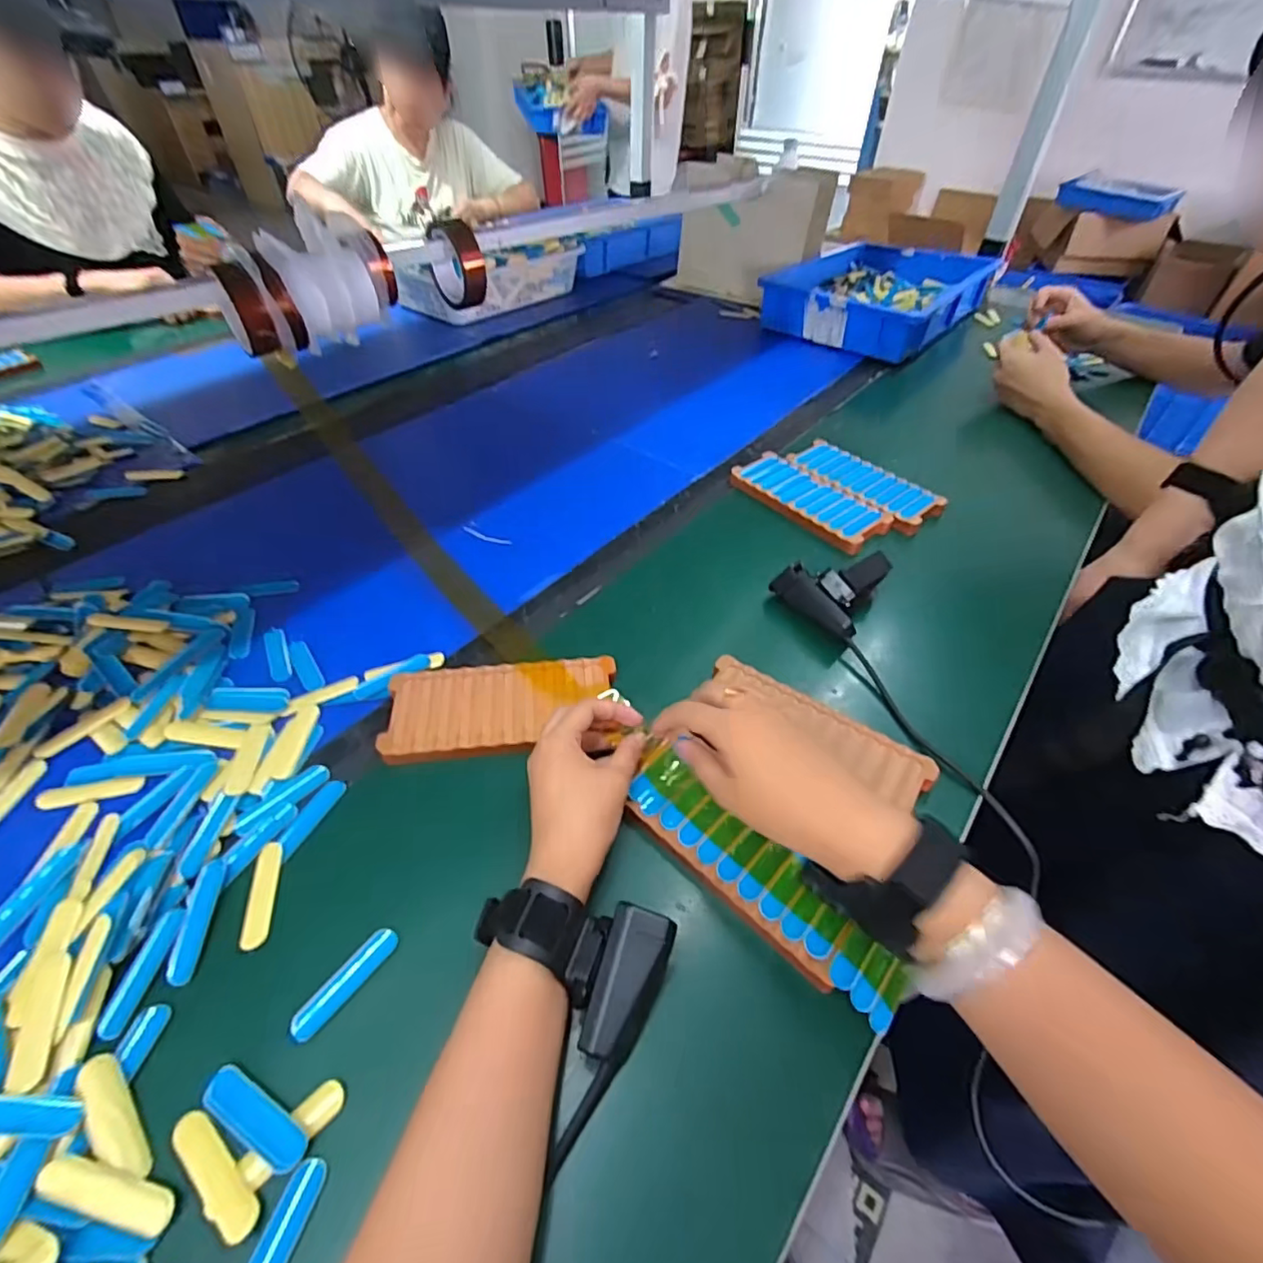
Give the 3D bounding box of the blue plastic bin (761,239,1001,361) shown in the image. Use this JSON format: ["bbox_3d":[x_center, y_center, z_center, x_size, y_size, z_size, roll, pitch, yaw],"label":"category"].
[{"bbox_3d":[0.457,-0.632,1.088,0.310,0.096,0.453,30,53,25],"label":"blue plastic bin"}]

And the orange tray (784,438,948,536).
[{"bbox_3d":[0.272,-0.173,0.672,0.074,0.017,0.172,-31,54,-27],"label":"orange tray"}]

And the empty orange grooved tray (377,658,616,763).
[{"bbox_3d":[-0.099,0.059,0.444,0.169,0.017,0.077,-4,46,-5],"label":"empty orange grooved tray"}]

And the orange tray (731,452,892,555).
[{"bbox_3d":[0.196,-0.146,0.645,0.080,0.021,0.170,-32,55,-28],"label":"orange tray"}]

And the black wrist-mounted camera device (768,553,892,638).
[{"bbox_3d":[0.191,-0.041,0.525,0.095,0.046,0.078,-30,54,-26],"label":"black wrist-mounted camera device"}]

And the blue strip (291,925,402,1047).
[{"bbox_3d":[-0.160,0.195,0.321,0.017,0.006,0.063,28,52,23],"label":"blue strip"}]

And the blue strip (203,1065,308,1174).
[{"bbox_3d":[-0.182,0.234,0.276,0.063,0.004,0.016,23,50,19],"label":"blue strip"}]

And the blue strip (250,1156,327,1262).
[{"bbox_3d":[-0.156,0.270,0.248,0.014,0.006,0.064,13,47,11],"label":"blue strip"}]

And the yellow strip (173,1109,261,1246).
[{"bbox_3d":[-0.193,0.250,0.264,0.062,0.004,0.015,30,53,25],"label":"yellow strip"}]

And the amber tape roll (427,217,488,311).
[{"bbox_3d":[-0.234,-0.494,0.767,0.035,0.100,0.092,-30,54,-27],"label":"amber tape roll"}]

